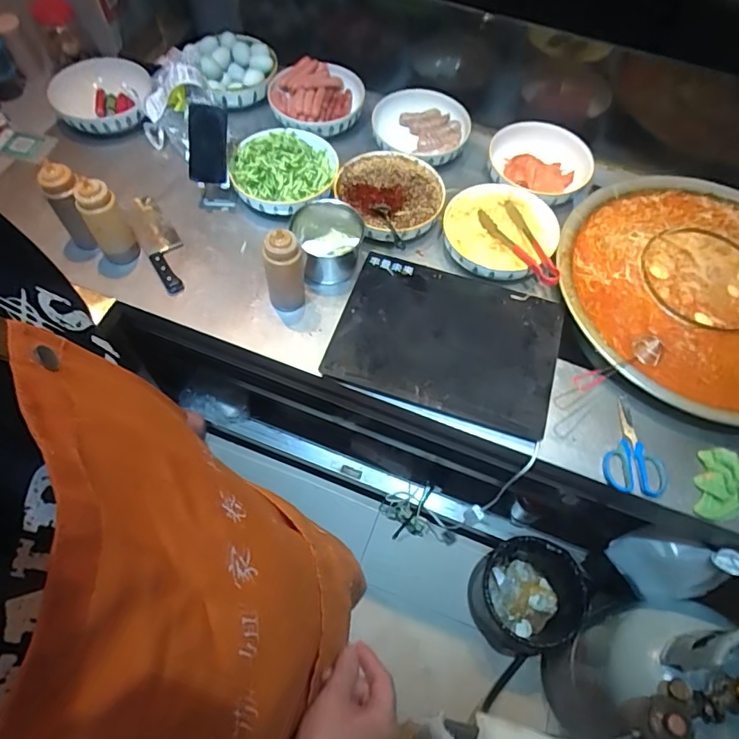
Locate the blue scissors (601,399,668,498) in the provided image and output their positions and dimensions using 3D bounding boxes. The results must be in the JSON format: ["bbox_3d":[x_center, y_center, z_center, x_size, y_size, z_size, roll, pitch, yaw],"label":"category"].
[{"bbox_3d":[0.441,0.126,0.863,0.099,0.020,0.165,6,61,1],"label":"blue scissors"}]

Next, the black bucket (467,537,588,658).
[{"bbox_3d":[0.408,0.594,1.350,0.260,0.266,0.262,1,61,-2],"label":"black bucket"}]

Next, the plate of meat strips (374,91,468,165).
[{"bbox_3d":[0.122,-0.536,1.165,0.211,0.073,0.195,-10,62,-8],"label":"plate of meat strips"}]

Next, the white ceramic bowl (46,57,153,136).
[{"bbox_3d":[-0.608,-0.621,1.161,0.220,0.061,0.213,1,61,-2],"label":"white ceramic bowl"}]

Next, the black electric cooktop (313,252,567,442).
[{"bbox_3d":[0.145,-0.060,0.933,0.389,0.017,0.292,17,62,7],"label":"black electric cooktop"}]

